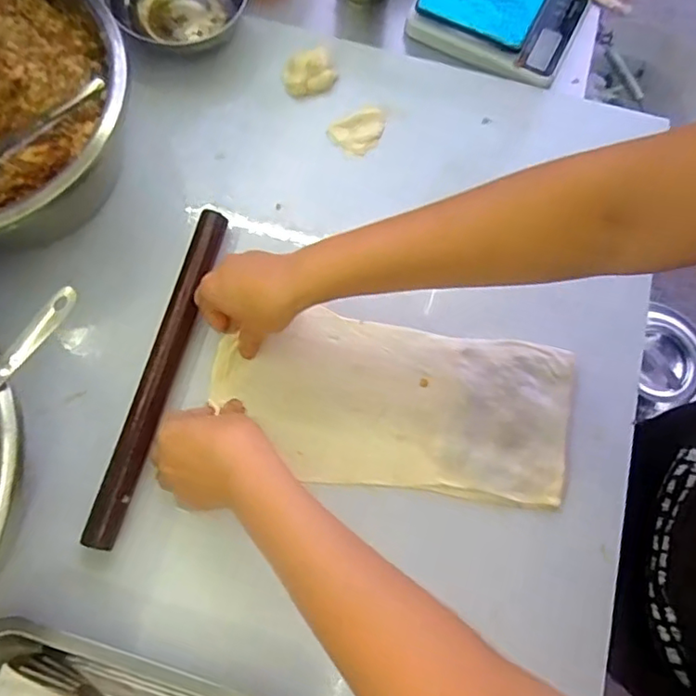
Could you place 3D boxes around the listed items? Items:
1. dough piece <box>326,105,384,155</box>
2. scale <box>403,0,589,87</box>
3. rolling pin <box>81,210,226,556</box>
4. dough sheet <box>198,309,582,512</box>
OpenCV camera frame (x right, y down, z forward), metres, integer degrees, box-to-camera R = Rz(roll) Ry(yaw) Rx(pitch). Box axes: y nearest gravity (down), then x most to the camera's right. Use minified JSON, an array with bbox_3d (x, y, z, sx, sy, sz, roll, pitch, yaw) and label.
[{"bbox_3d":[0.012,-0.220,0.586,0.055,0.022,0.035,-36,79,-13],"label":"dough piece"},{"bbox_3d":[0.168,-0.371,0.627,0.164,0.033,0.134,28,74,4],"label":"scale"},{"bbox_3d":[-0.162,0.017,0.502,0.025,0.021,0.299,15,74,1],"label":"rolling pin"},{"bbox_3d":[0.039,0.048,0.511,0.306,0.012,0.144,10,75,2],"label":"dough sheet"}]

